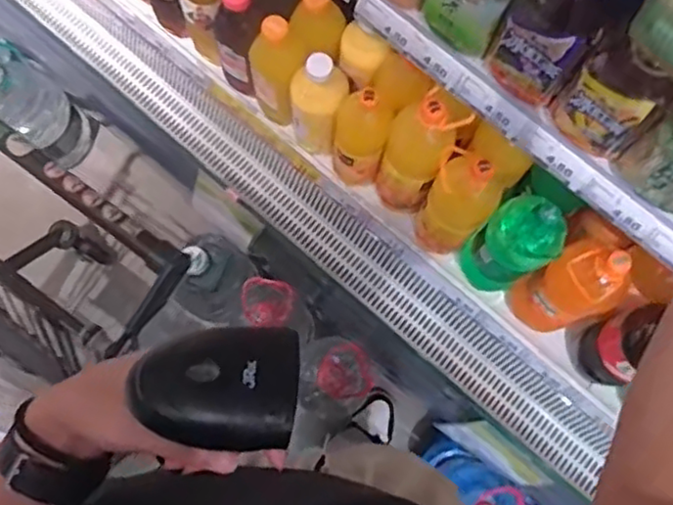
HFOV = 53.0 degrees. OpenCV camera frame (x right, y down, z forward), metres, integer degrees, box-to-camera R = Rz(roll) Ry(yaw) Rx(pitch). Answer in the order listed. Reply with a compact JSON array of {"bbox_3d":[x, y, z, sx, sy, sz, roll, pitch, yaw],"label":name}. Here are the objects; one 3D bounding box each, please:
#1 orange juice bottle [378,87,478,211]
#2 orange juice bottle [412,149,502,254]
[{"bbox_3d":[0.125,-0.153,1.044,0.101,0.290,0.106,30,79,5],"label":"orange juice bottle"},{"bbox_3d":[0.184,-0.074,1.027,0.096,0.315,0.094,0,78,-1],"label":"orange juice bottle"}]

